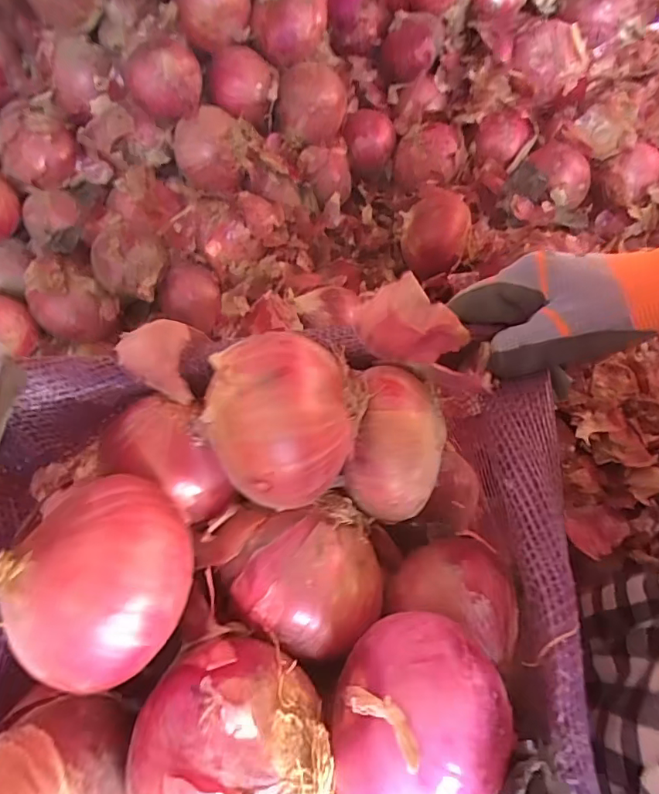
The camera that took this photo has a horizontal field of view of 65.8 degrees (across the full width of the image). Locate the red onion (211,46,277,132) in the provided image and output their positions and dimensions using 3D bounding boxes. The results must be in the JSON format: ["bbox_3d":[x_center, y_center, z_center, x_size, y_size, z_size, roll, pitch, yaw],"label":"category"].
[{"bbox_3d":[-0.089,-0.331,0.540,0.069,0.058,0.061,0,69,-2],"label":"red onion"}]

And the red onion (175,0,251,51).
[{"bbox_3d":[-0.112,-0.390,0.497,0.072,0.057,0.060,-5,69,-4],"label":"red onion"}]

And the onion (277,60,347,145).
[{"bbox_3d":[-0.018,-0.324,0.562,0.076,0.064,0.070,0,69,-2],"label":"onion"}]

